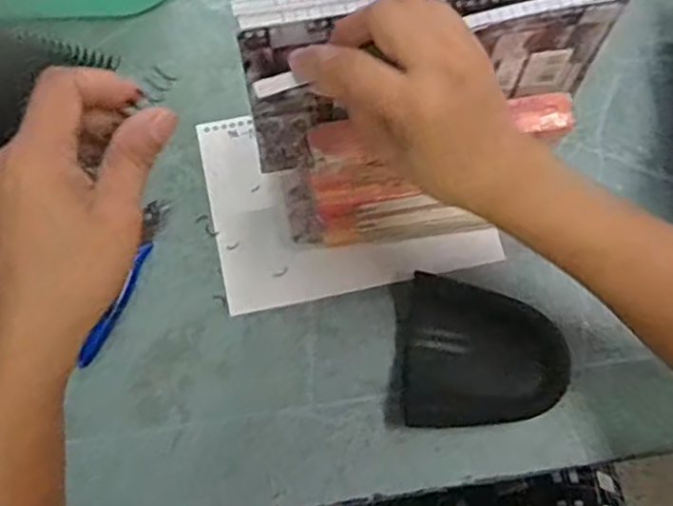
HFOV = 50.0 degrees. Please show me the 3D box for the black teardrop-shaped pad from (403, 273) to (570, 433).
[{"bbox_3d":[0.099,0.068,0.480,0.104,0.018,0.096,4,75,0],"label":"black teardrop-shaped pad"}]

